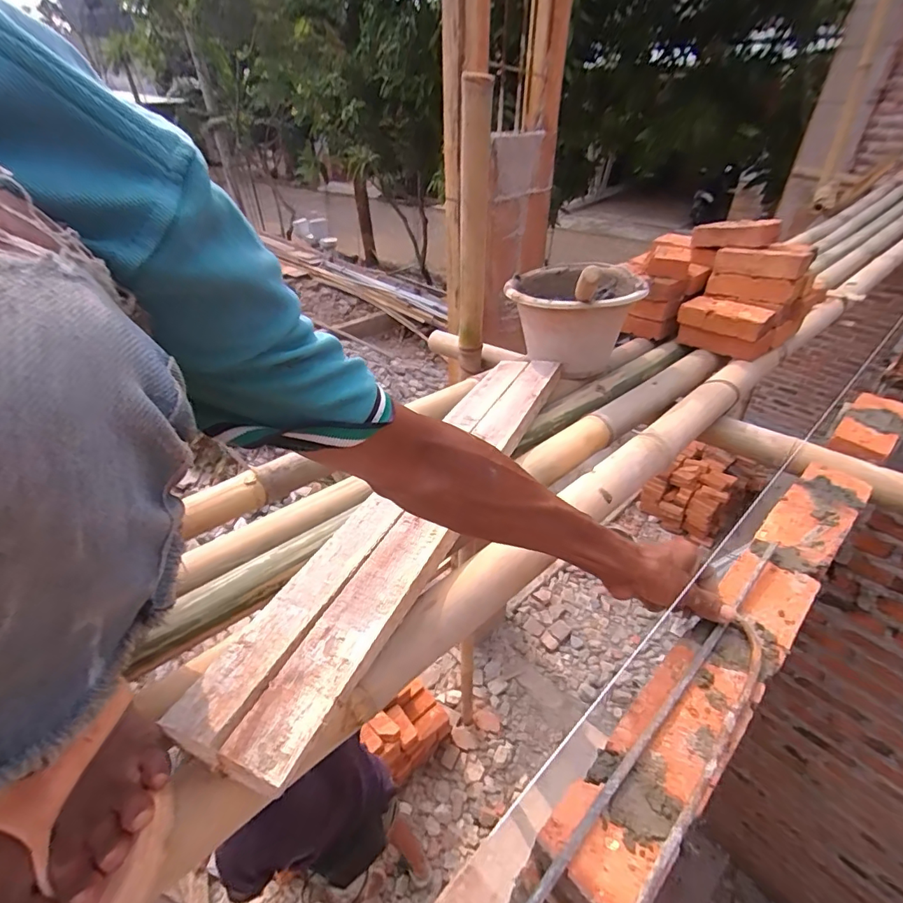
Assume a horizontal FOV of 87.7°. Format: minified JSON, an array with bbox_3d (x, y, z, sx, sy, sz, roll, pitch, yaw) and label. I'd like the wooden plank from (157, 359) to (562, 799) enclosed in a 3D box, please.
[{"bbox_3d":[-0.013,0.028,0.603,0.122,0.039,0.731,16,40,20],"label":"wooden plank"}]

